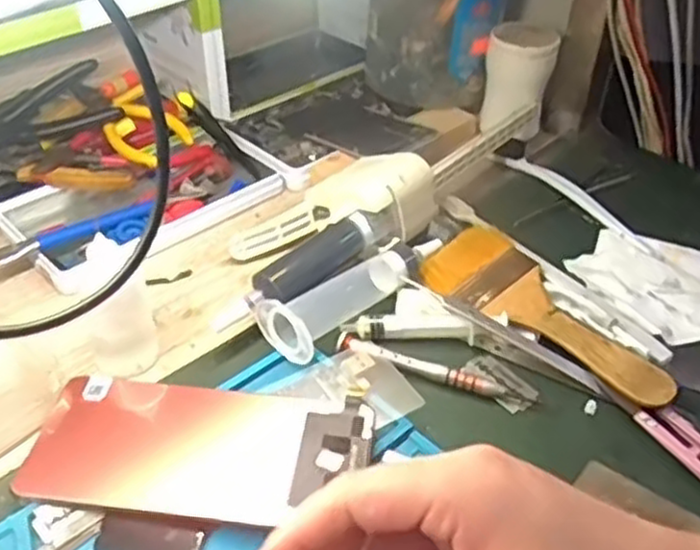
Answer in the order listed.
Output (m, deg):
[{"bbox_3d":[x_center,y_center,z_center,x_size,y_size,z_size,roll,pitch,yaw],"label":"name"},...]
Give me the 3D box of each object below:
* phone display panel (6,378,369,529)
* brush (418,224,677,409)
[{"bbox_3d":[-0.072,0.083,0.355,0.157,0.010,0.069,7,41,5],"label":"phone display panel"},{"bbox_3d":[0.119,0.022,0.440,0.063,0.013,0.160,-30,50,-32],"label":"brush"}]

